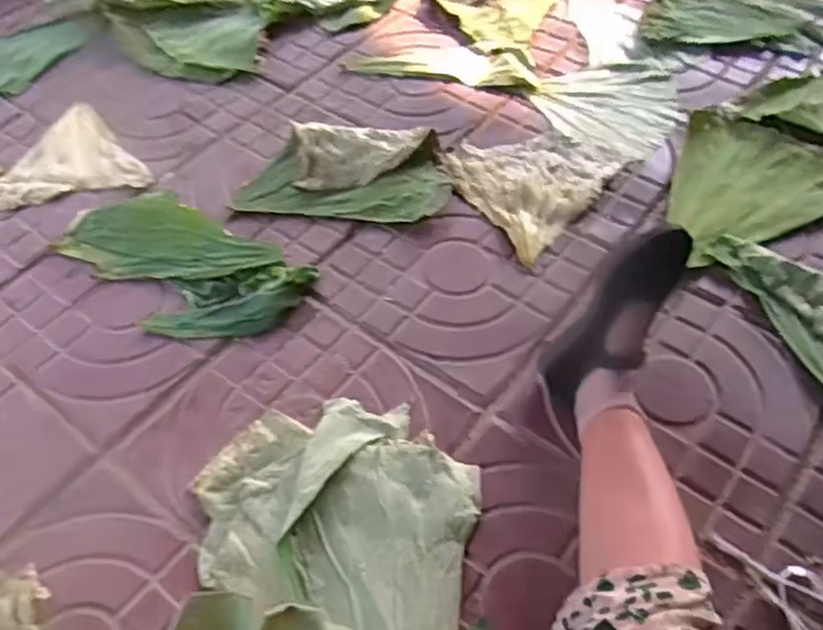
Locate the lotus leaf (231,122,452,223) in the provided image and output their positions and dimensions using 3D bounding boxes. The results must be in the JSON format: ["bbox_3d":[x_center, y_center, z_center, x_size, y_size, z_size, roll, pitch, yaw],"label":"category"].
[{"bbox_3d":[-0.094,-0.208,1.019,0.297,0.056,0.144,5,53,5],"label":"lotus leaf"}]

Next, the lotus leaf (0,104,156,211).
[{"bbox_3d":[-0.523,-0.249,1.093,0.223,0.034,0.224,-13,54,-8],"label":"lotus leaf"}]

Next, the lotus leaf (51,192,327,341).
[{"bbox_3d":[-0.308,-0.065,0.915,0.330,0.043,0.163,22,57,17],"label":"lotus leaf"}]

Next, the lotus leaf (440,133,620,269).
[{"bbox_3d":[0.156,-0.201,1.033,0.216,0.022,0.243,34,61,24],"label":"lotus leaf"}]

